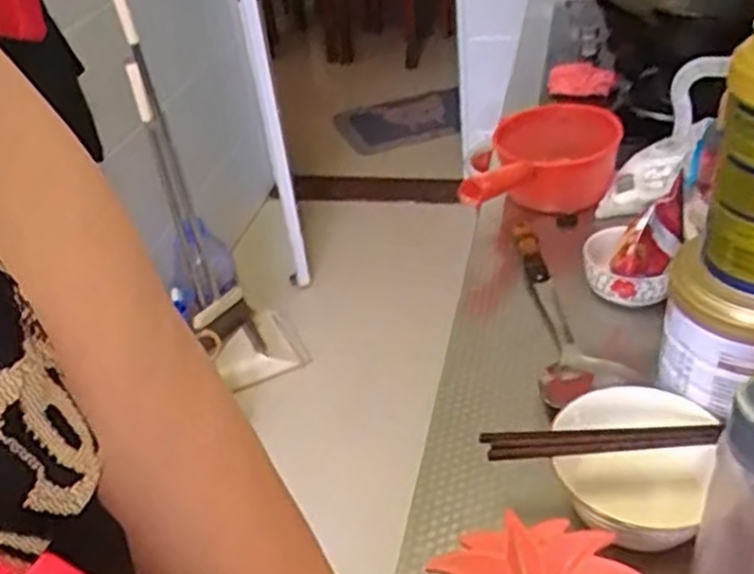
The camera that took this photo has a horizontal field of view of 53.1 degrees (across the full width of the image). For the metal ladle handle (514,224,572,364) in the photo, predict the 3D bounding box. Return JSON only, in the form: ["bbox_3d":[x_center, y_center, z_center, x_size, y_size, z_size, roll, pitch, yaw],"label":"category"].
[{"bbox_3d":[0.193,-0.005,0.877,0.026,0.033,0.226,-7,36,-1],"label":"metal ladle handle"}]

